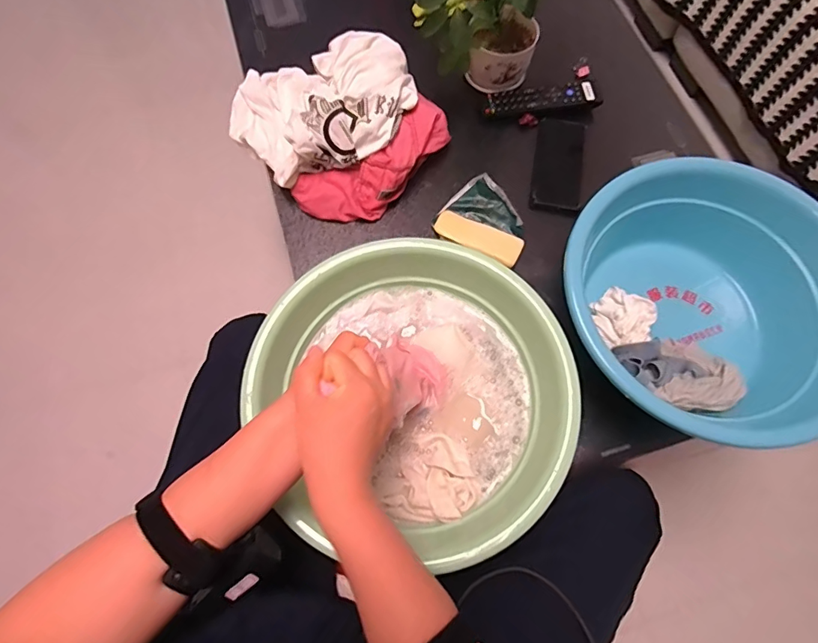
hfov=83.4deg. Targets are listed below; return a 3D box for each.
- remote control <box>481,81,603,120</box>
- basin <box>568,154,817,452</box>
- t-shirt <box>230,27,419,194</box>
[{"bbox_3d":[0.218,-0.363,0.755,0.187,0.020,0.051,-4,71,-1],"label":"remote control"},{"bbox_3d":[0.340,-0.009,0.572,0.278,0.154,0.320,-9,71,-3],"label":"basin"},{"bbox_3d":[-0.130,-0.336,0.700,0.272,0.128,0.255,0,71,0],"label":"t-shirt"}]

